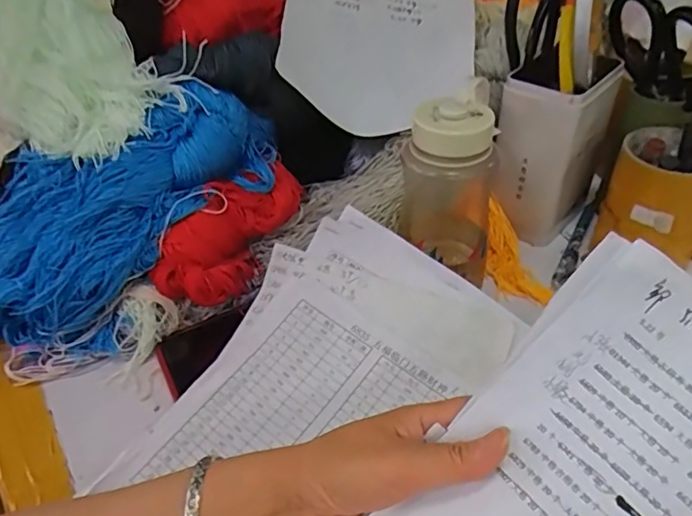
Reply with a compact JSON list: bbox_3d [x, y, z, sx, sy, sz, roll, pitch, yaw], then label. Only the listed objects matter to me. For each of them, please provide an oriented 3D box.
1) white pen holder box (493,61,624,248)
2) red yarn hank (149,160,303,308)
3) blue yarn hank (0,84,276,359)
[{"bbox_3d":[0.200,-0.105,0.565,0.082,0.150,0.101,25,47,28],"label":"white pen holder box"},{"bbox_3d":[-0.101,-0.019,0.502,0.042,0.084,0.146,24,47,28],"label":"red yarn hank"},{"bbox_3d":[-0.194,-0.042,0.489,0.291,0.111,0.132,-41,50,-10],"label":"blue yarn hank"}]

